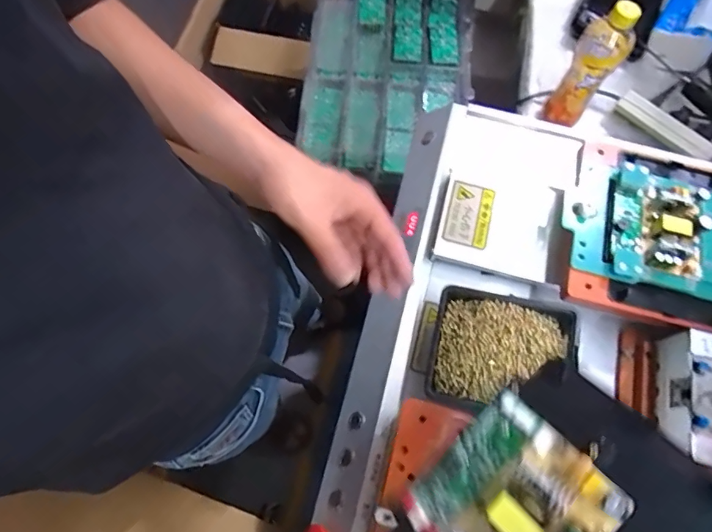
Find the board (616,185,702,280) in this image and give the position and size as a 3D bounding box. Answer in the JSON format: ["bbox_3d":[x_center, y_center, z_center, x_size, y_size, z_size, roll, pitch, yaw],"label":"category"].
[{"bbox_3d":[0.316,-0.040,0.491,0.078,0.028,0.094,10,69,2],"label":"board"}]

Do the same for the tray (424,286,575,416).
[{"bbox_3d":[0.147,0.091,0.475,0.137,0.030,0.120,13,69,3],"label":"tray"}]

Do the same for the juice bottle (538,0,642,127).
[{"bbox_3d":[0.350,-0.296,0.708,0.065,0.216,0.061,35,72,11],"label":"juice bottle"}]

